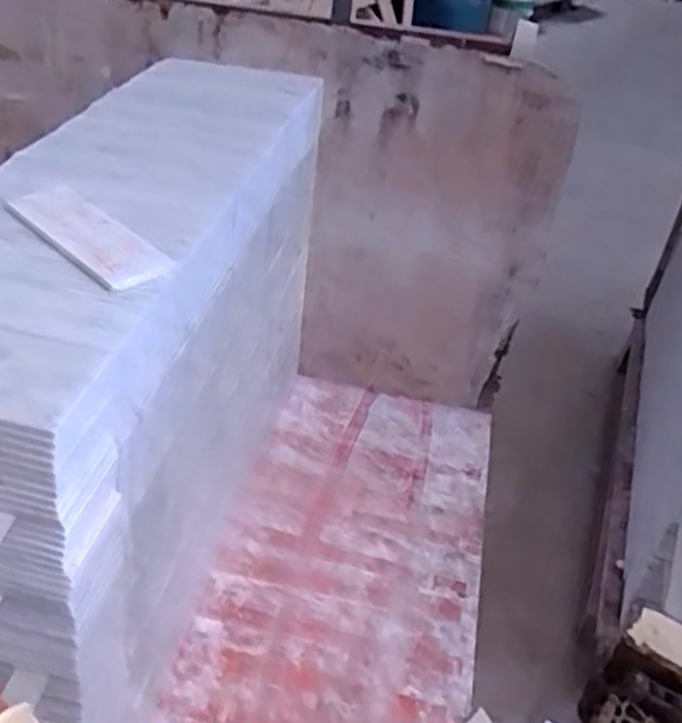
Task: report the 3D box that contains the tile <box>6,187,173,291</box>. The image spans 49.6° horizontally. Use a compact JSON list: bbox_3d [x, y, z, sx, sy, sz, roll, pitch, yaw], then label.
[{"bbox_3d":[-0.283,-0.143,0.827,0.211,0.016,0.080,34,45,30],"label":"tile"}]

